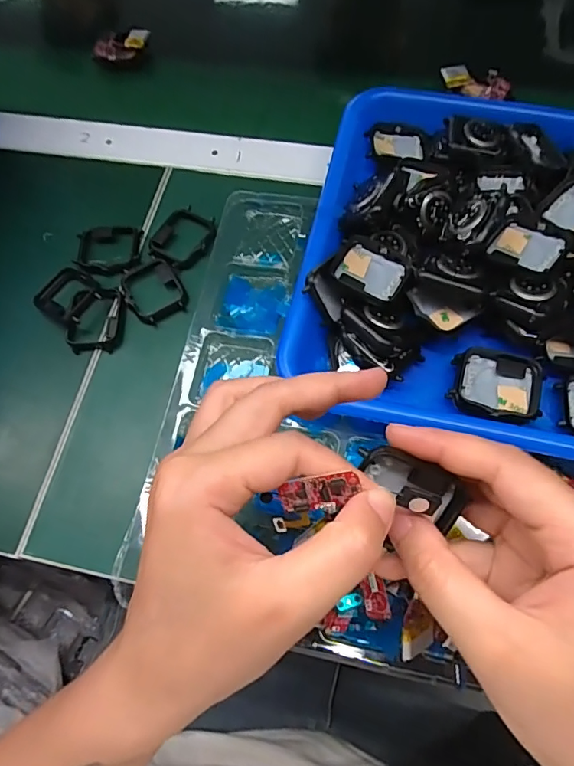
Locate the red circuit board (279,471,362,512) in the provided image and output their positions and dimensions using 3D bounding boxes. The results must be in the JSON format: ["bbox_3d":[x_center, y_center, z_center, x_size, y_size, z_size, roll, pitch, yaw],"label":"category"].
[{"bbox_3d":[0.012,0.040,0.170,0.027,0.014,0.004,-7,26,6],"label":"red circuit board"}]

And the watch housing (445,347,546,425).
[{"bbox_3d":[0.114,0.003,0.267,0.047,0.015,0.040,11,67,8],"label":"watch housing"}]

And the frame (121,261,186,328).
[{"bbox_3d":[-0.091,-0.061,0.329,0.037,0.010,0.045,-30,68,-10],"label":"frame"}]

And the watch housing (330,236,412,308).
[{"bbox_3d":[0.049,-0.064,0.280,0.041,0.009,0.033,28,71,14],"label":"watch housing"}]

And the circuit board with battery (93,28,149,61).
[{"bbox_3d":[-0.145,-0.298,0.428,0.049,0.016,0.019,-24,67,-7],"label":"circuit board with battery"}]

